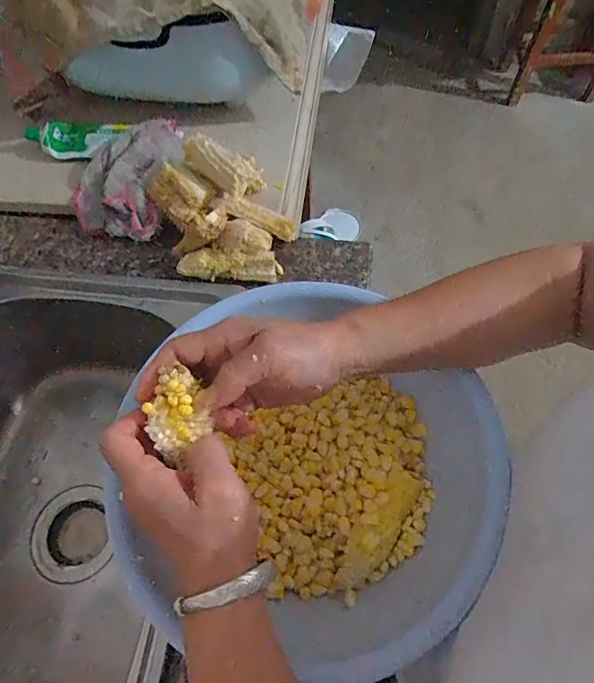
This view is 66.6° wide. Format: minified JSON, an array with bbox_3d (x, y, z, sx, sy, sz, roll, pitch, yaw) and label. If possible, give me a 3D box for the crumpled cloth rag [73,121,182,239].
[{"bbox_3d":[-0.206,-0.206,0.556,0.113,0.051,0.170,6,62,4],"label":"crumpled cloth rag"}]

